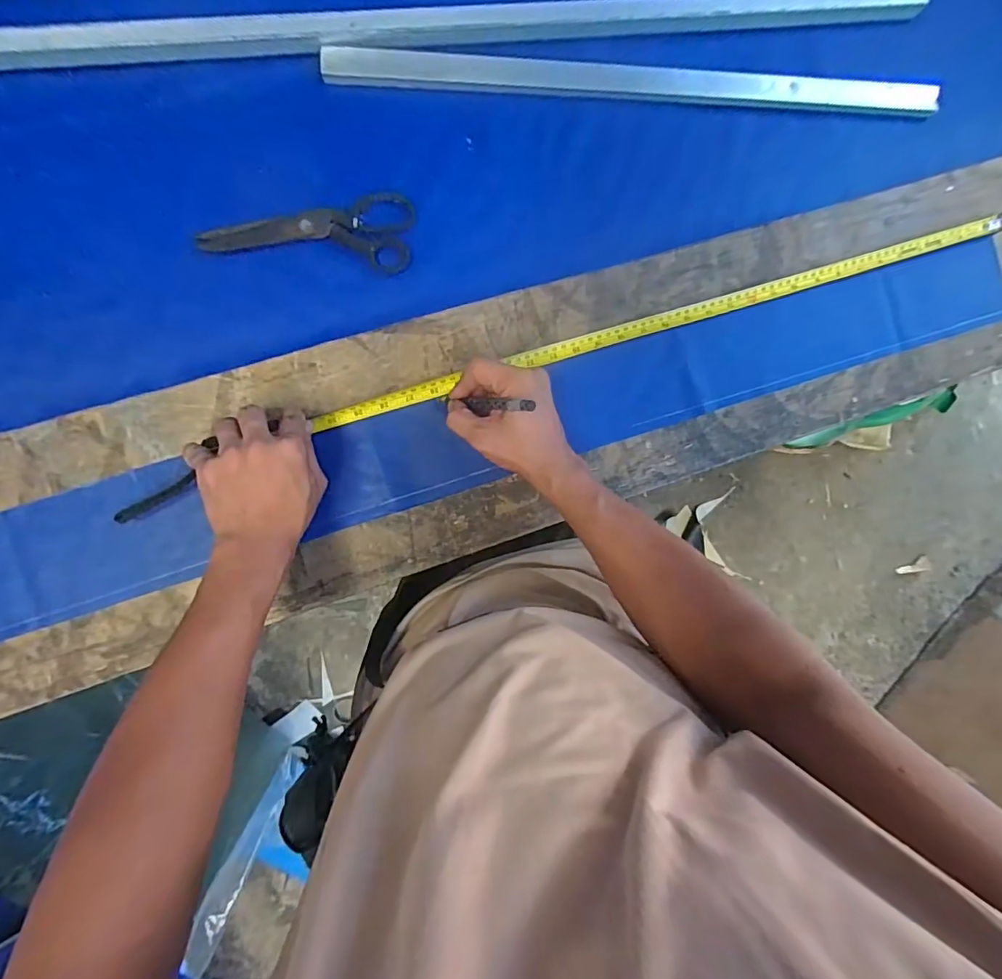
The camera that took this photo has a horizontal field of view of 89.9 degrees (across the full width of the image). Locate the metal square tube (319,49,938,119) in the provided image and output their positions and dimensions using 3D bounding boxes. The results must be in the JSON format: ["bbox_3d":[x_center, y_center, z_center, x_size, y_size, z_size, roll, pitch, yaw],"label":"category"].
[{"bbox_3d":[0.154,-0.416,0.515,0.643,0.016,0.024,-2,90,-7],"label":"metal square tube"}]

